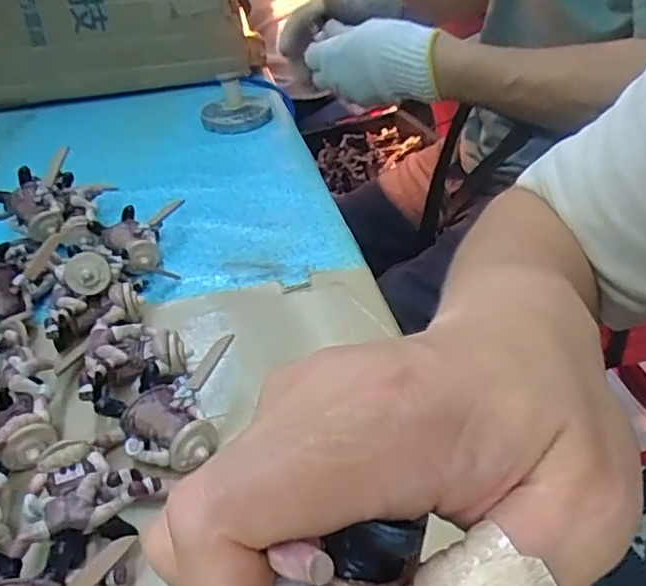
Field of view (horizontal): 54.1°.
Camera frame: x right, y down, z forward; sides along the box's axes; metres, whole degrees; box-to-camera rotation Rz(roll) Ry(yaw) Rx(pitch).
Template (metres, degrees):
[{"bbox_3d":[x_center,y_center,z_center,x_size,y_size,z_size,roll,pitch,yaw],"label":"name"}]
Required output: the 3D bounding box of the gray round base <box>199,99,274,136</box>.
[{"bbox_3d":[-0.095,-0.196,0.697,0.075,0.017,0.068,-10,36,-7],"label":"gray round base"}]

